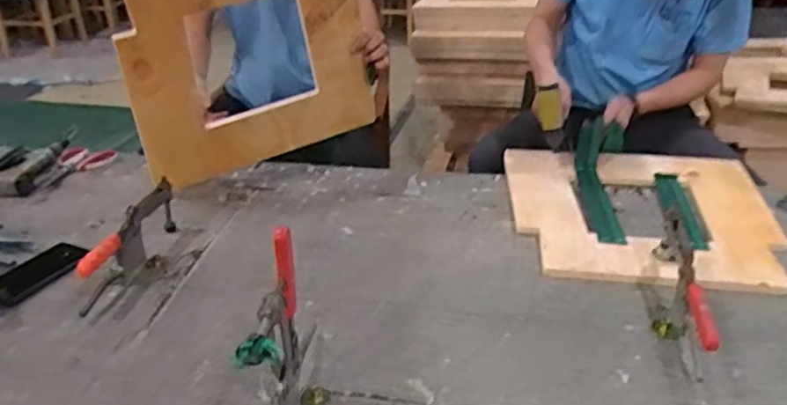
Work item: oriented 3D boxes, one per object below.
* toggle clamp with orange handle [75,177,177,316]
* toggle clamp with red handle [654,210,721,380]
[{"bbox_3d":[-0.413,0.053,1.012,0.067,0.104,0.284,2,27,4],"label":"toggle clamp with orange handle"},{"bbox_3d":[0.403,0.118,0.885,0.047,0.092,0.312,6,28,13],"label":"toggle clamp with red handle"}]

